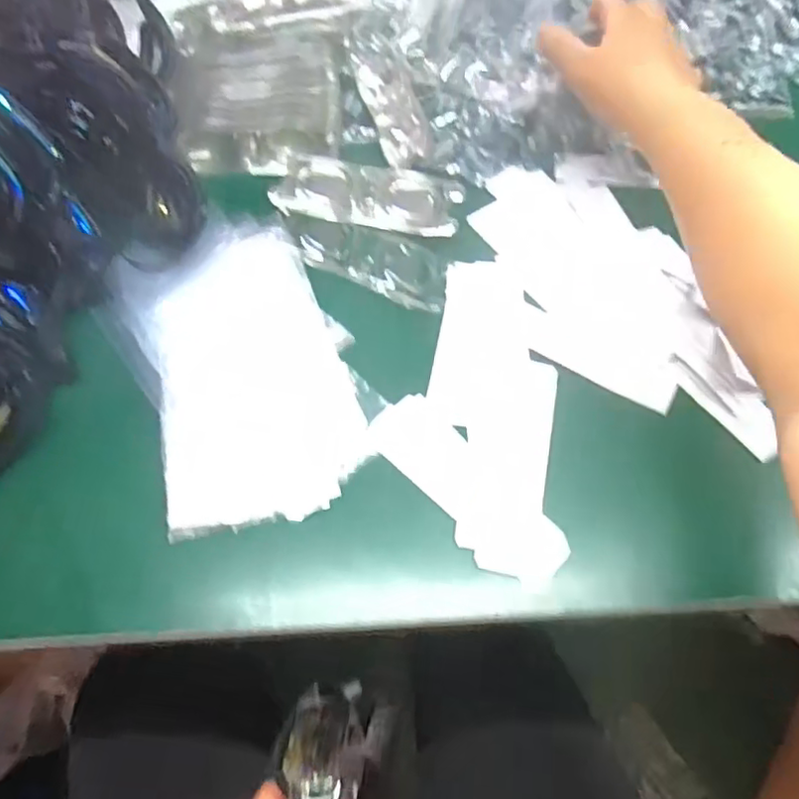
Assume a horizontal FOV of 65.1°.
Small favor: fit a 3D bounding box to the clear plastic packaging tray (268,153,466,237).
[{"bbox_3d":[-0.025,-0.164,0.500,0.149,0.023,0.053,13,63,11],"label":"clear plastic packaging tray"}]

